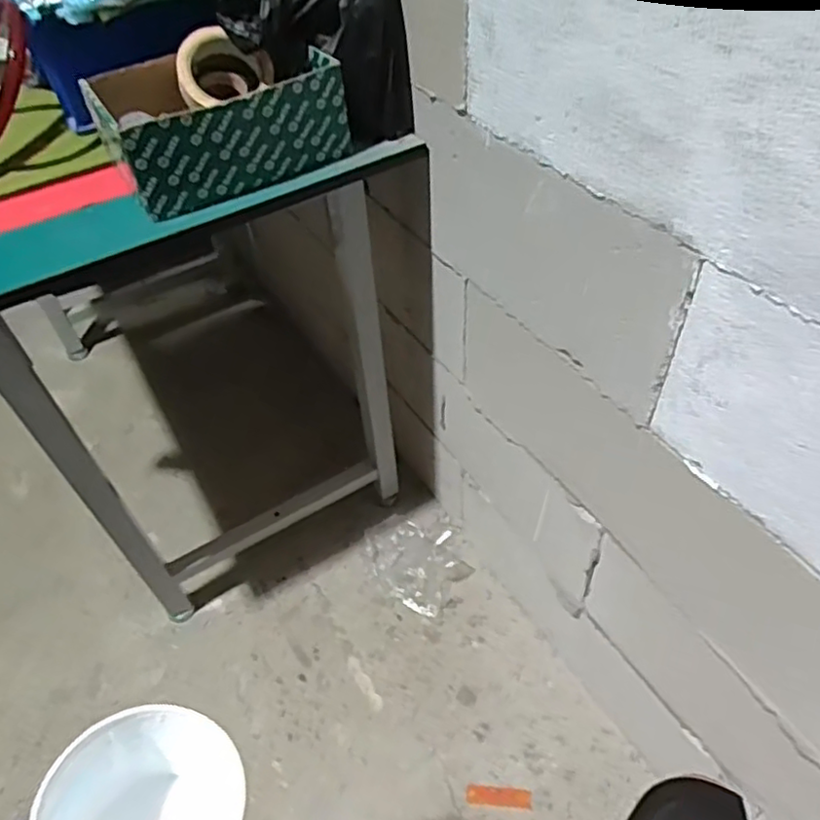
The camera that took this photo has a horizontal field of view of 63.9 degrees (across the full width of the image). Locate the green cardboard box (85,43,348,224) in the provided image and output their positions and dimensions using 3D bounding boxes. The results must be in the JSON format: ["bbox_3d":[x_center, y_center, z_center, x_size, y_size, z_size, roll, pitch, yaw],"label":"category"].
[{"bbox_3d":[-0.209,-0.321,0.730,0.242,0.098,0.148,-28,52,-19],"label":"green cardboard box"}]

